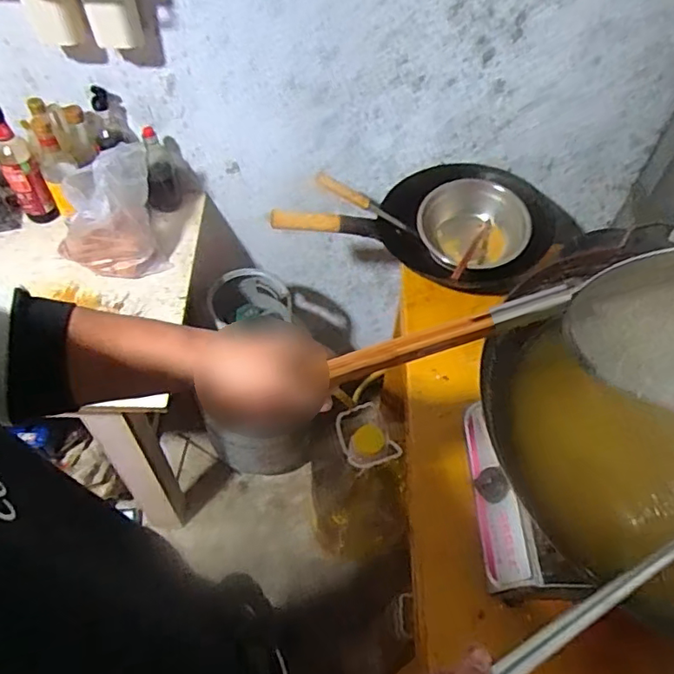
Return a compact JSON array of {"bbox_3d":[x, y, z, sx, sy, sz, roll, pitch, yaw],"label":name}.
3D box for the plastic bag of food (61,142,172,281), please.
[{"bbox_3d":[-0.436,-0.234,1.079,0.212,0.223,0.147,-22,58,-17],"label":"plastic bag of food"}]

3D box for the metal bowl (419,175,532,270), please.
[{"bbox_3d":[0.276,-0.223,1.155,0.217,0.109,0.220,1,54,-1],"label":"metal bowl"}]

